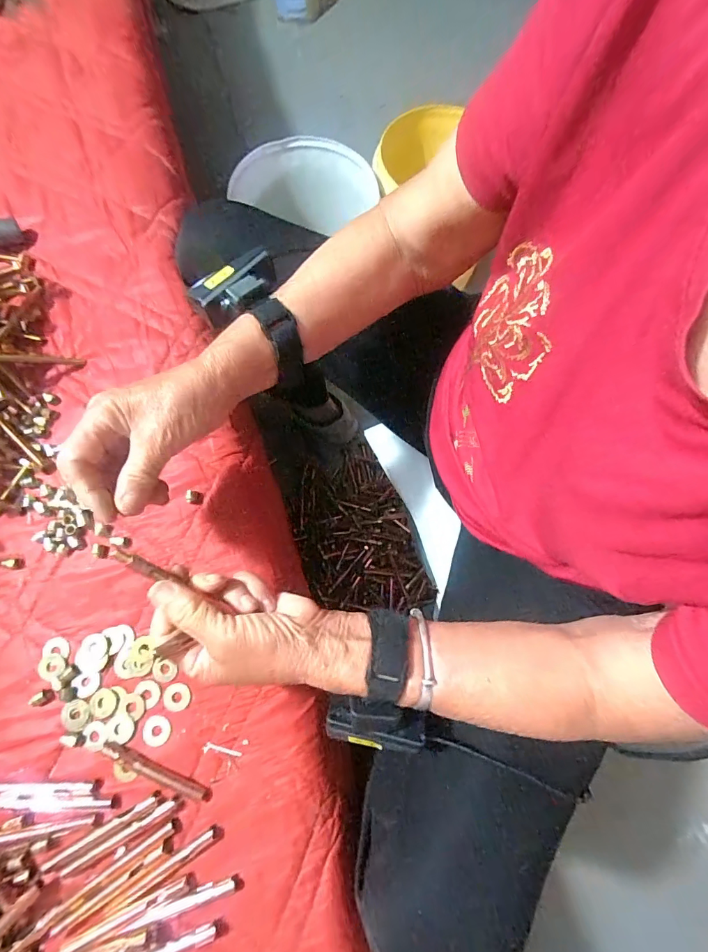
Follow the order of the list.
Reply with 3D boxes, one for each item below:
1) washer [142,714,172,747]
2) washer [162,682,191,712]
[{"bbox_3d":[-0.161,0.207,0.334,0.023,0.004,0.022,0,74,-1],"label":"washer"},{"bbox_3d":[-0.148,0.184,0.341,0.021,0.004,0.021,0,74,-1],"label":"washer"}]

